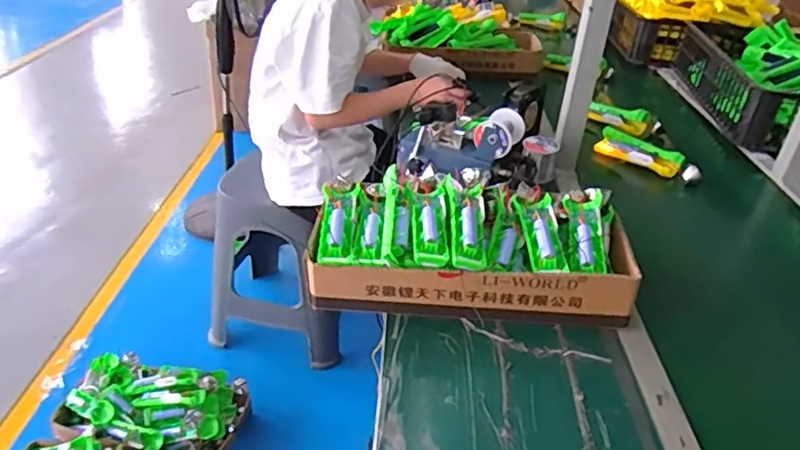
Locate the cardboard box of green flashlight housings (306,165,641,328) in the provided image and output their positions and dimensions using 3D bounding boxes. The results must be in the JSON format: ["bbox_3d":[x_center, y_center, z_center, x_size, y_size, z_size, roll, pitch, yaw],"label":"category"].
[{"bbox_3d":[0.095,0.025,0.820,0.405,0.114,0.185,5,34,2],"label":"cardboard box of green flashlight housings"}]

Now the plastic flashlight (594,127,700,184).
[{"bbox_3d":[0.496,-0.138,1.196,0.046,0.049,0.219,-26,44,-36],"label":"plastic flashlight"}]

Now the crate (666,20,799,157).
[{"bbox_3d":[0.950,-0.352,1.452,0.375,0.174,0.619,4,34,0],"label":"crate"}]

